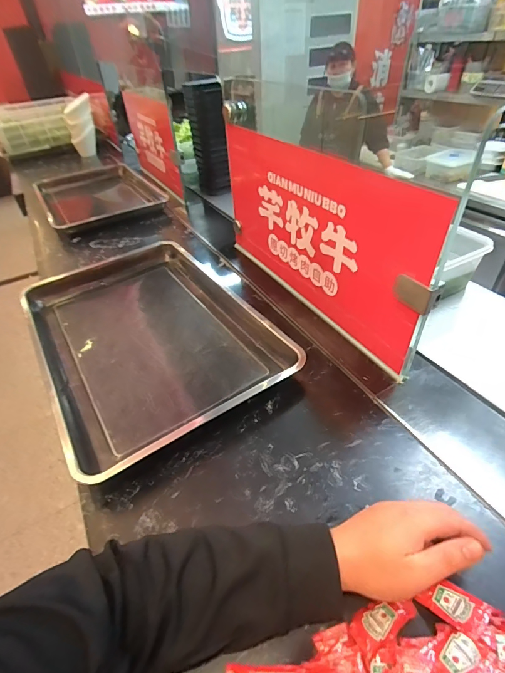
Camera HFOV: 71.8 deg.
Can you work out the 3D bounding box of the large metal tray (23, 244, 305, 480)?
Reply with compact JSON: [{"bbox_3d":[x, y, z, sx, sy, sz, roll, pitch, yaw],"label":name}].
[{"bbox_3d":[-0.220,-0.011,0.710,0.374,0.061,0.562,-27,46,-24],"label":"large metal tray"}]

